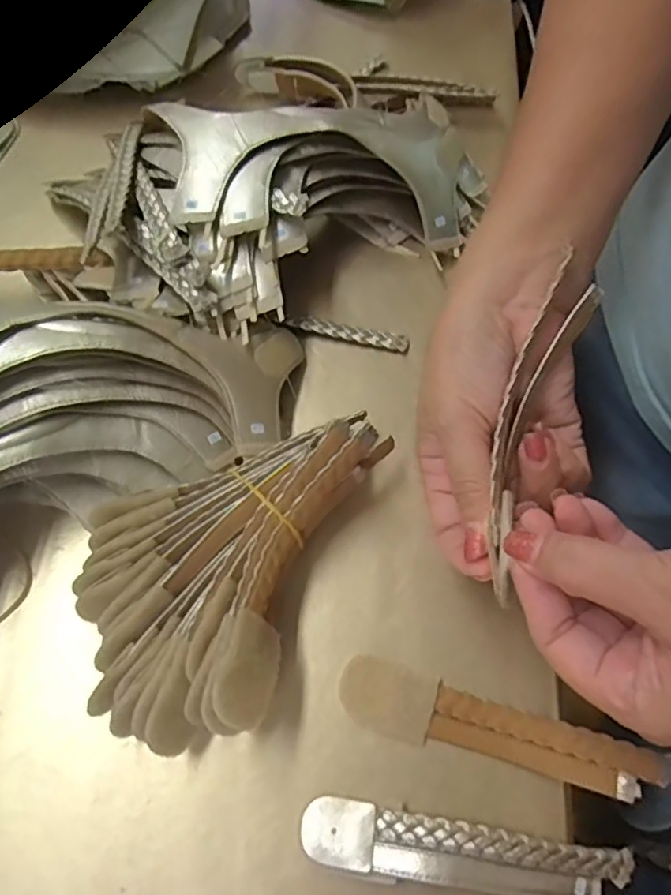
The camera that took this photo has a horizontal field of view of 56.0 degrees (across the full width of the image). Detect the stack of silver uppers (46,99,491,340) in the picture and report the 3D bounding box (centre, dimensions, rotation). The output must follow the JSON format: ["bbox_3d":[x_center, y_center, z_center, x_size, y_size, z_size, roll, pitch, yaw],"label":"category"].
[{"bbox_3d":[-0.023,-0.166,0.403,0.263,0.078,0.151,-30,71,-15],"label":"stack of silver uppers"}]

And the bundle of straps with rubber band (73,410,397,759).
[{"bbox_3d":[-0.043,0.066,0.311,0.158,0.059,0.120,-18,68,-11],"label":"bundle of straps with rubber band"}]

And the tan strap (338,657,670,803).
[{"bbox_3d":[0.074,0.134,0.298,0.145,0.037,0.031,17,67,5],"label":"tan strap"}]

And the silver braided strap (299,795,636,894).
[{"bbox_3d":[0.060,0.184,0.285,0.149,0.017,0.026,9,66,1],"label":"silver braided strap"}]

